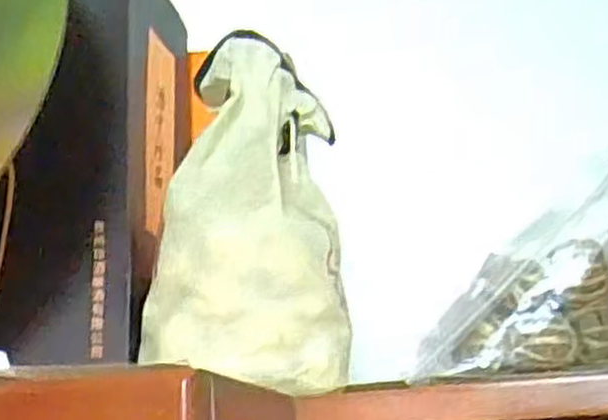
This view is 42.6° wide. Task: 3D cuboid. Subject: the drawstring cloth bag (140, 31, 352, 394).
[{"bbox_3d":[-0.033,0.006,0.462,0.106,0.198,0.085,-7,-17,11],"label":"drawstring cloth bag"}]

